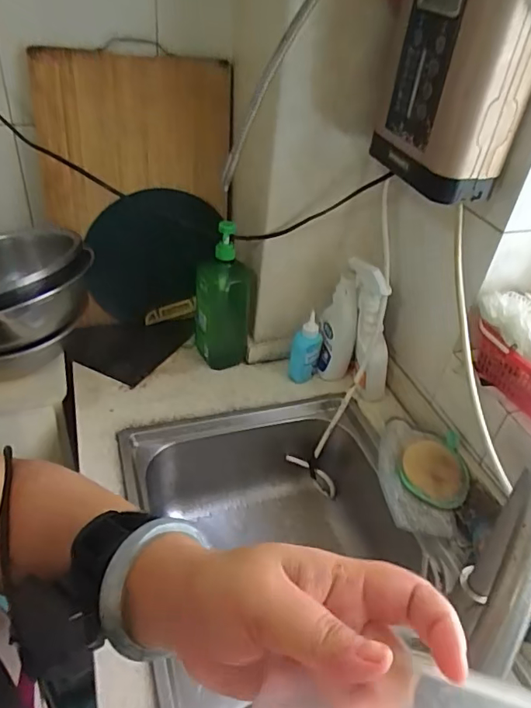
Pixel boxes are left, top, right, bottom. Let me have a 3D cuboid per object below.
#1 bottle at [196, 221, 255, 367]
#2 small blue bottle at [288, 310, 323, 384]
[{"bbox_3d":[-0.075,-0.094,0.942,0.104,0.287,0.066,5,39,-3],"label":"bottle"},{"bbox_3d":[0.074,-0.004,0.970,0.053,0.139,0.047,-23,48,-32],"label":"small blue bottle"}]

